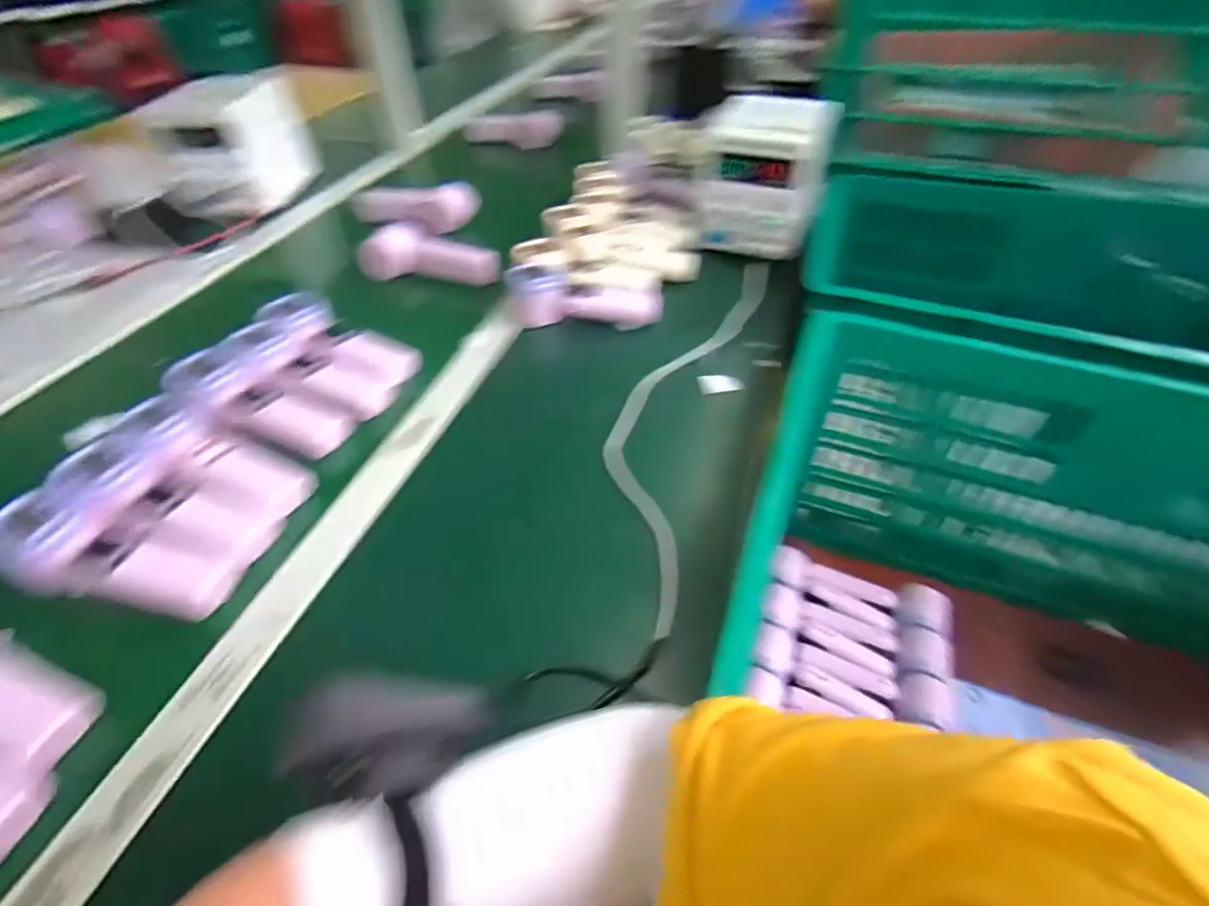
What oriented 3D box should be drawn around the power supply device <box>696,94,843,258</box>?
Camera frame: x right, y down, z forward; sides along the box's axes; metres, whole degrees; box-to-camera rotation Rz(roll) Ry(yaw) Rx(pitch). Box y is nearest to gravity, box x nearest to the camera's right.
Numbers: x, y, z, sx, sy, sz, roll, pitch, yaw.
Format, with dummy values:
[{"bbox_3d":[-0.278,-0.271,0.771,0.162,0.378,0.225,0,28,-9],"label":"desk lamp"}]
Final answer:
[{"bbox_3d":[0.213,-0.373,0.758,0.149,0.153,0.141,14,44,14],"label":"power supply device"}]

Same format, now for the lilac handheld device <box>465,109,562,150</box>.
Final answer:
[{"bbox_3d":[-0.188,-0.679,1.189,0.201,0.064,0.041,-13,45,-14],"label":"lilac handheld device"}]

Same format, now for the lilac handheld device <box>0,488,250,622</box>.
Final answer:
[{"bbox_3d":[-0.357,0.077,0.416,0.161,0.035,0.064,18,43,-7],"label":"lilac handheld device"}]

